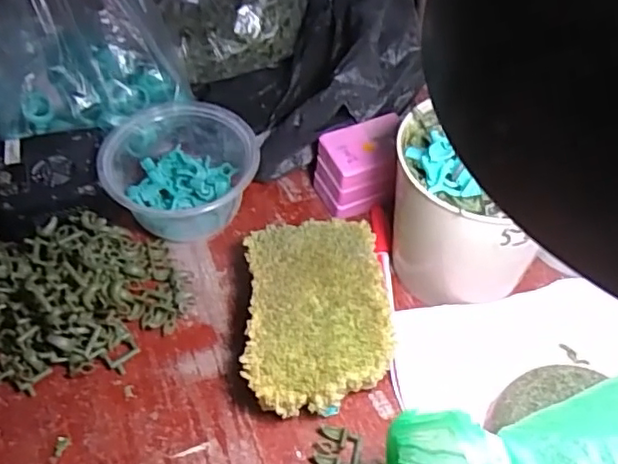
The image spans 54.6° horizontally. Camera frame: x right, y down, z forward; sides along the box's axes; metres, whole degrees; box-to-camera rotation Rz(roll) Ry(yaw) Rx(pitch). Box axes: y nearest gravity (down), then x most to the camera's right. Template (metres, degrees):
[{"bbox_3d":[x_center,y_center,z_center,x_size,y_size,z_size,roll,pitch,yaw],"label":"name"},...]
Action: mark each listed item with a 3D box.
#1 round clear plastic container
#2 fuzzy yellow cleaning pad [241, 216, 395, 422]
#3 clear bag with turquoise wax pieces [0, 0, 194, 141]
[{"bbox_3d":[-0.097,-0.048,0.472,0.113,0.062,0.094,2,51,-1],"label":"round clear plastic container"},{"bbox_3d":[0.003,0.056,0.409,0.094,0.044,0.140,-2,51,-5],"label":"fuzzy yellow cleaning pad"},{"bbox_3d":[-0.177,-0.155,0.440,0.144,0.155,0.089,2,51,1],"label":"clear bag with turquoise wax pieces"}]

